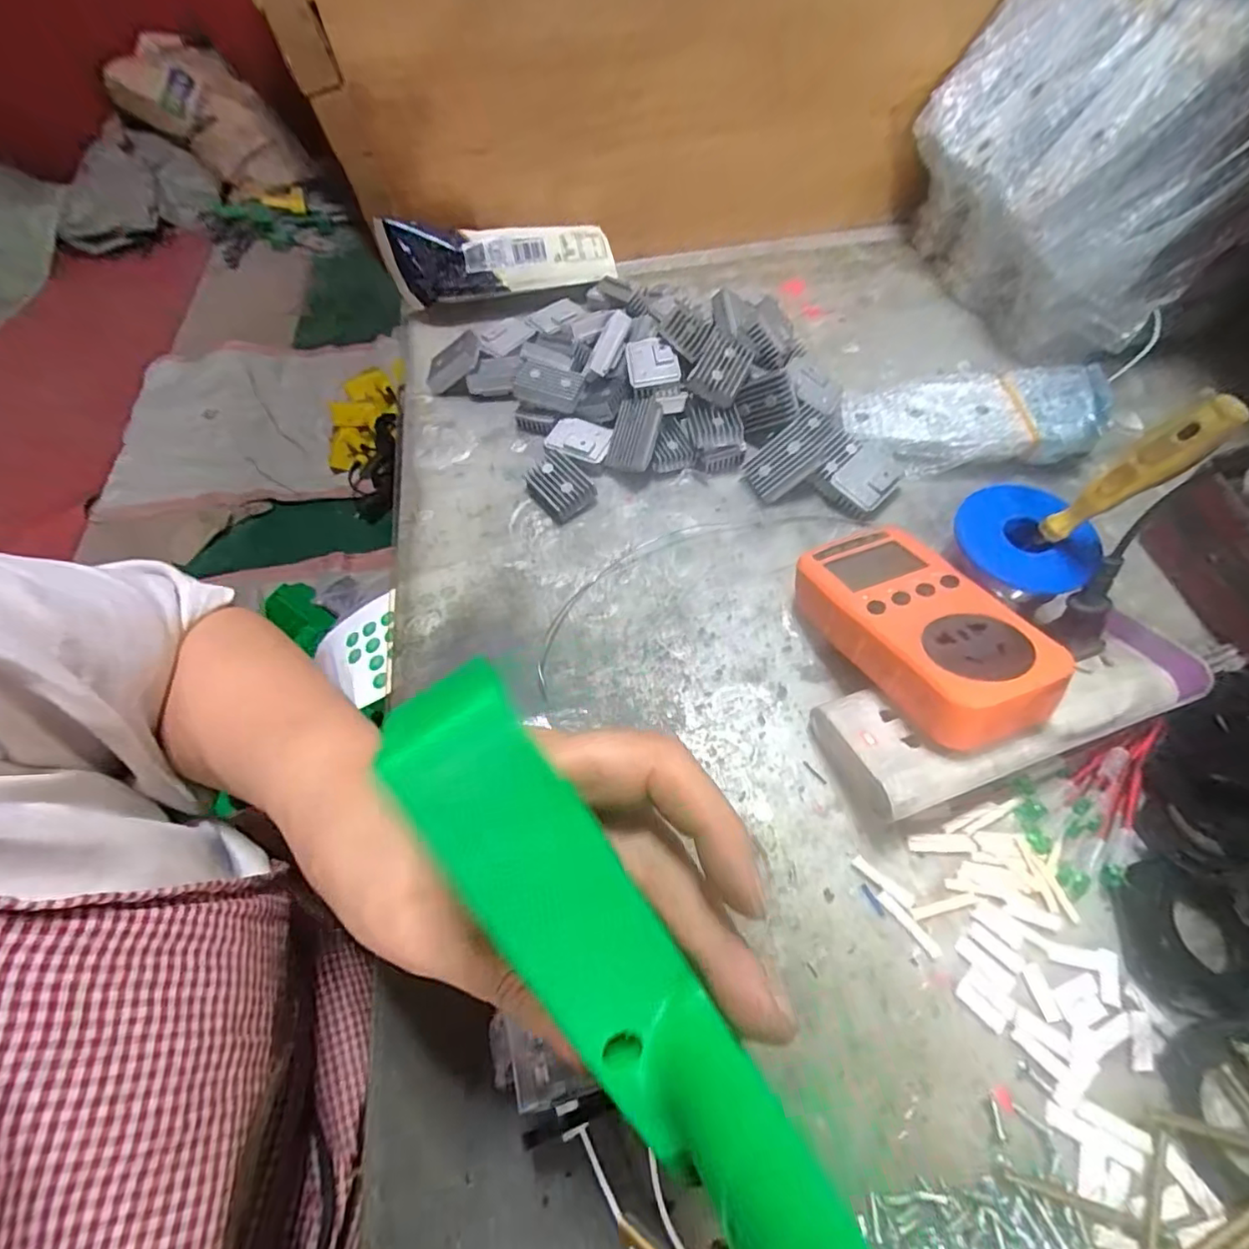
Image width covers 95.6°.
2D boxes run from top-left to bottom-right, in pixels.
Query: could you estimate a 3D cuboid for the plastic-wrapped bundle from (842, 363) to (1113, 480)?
[{"bbox_3d":[0.232,-0.138,0.380,0.153,0.034,0.069,0,60,4],"label":"plastic-wrapped bundle"}]

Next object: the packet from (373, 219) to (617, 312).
[{"bbox_3d":[-0.100,-0.301,0.461,0.179,0.061,0.033,-15,60,-5],"label":"packet"}]

